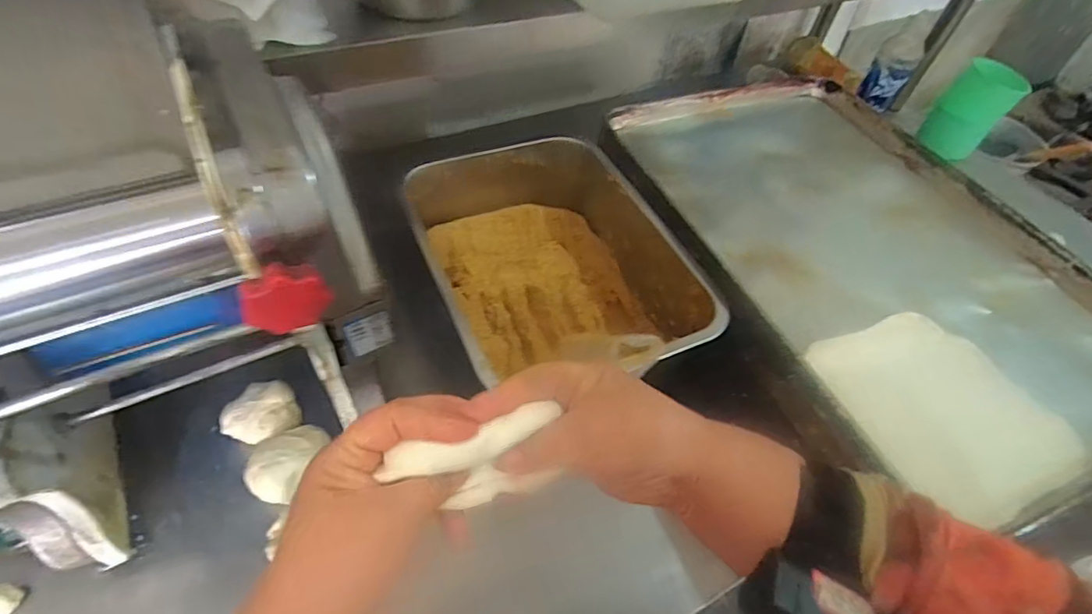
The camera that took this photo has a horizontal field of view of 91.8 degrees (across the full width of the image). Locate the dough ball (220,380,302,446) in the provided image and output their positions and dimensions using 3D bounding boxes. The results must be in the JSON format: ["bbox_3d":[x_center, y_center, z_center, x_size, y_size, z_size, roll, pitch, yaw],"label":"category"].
[{"bbox_3d":[-0.293,0.112,0.545,0.059,0.043,0.068,38,57,22],"label":"dough ball"}]

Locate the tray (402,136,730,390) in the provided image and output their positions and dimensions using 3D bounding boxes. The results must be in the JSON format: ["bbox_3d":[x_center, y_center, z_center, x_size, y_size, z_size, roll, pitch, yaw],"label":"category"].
[{"bbox_3d":[0.001,-0.035,0.611,0.257,0.125,0.347,-17,55,-19],"label":"tray"}]

